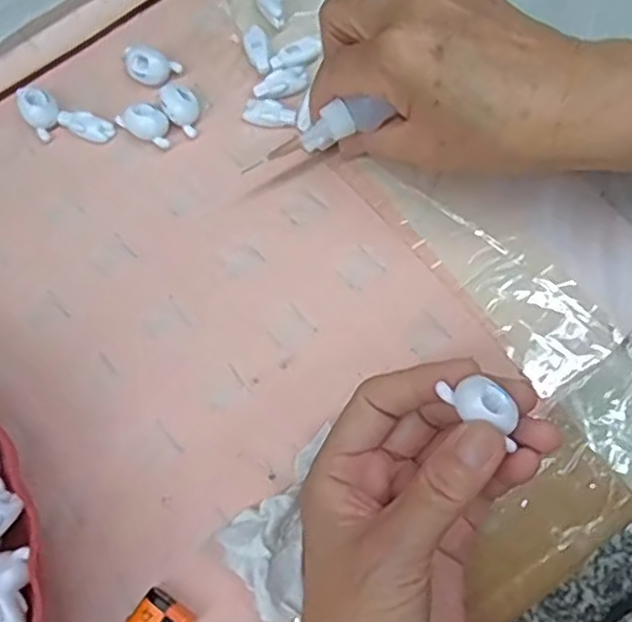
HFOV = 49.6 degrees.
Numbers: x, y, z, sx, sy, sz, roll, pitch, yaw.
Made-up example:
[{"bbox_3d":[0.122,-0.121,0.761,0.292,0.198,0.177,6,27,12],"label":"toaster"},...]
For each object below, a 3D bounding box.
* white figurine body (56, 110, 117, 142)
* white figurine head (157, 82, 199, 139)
[{"bbox_3d":[-0.122,-0.098,0.361,0.030,0.006,0.014,19,76,7],"label":"white figurine body"},{"bbox_3d":[-0.070,-0.105,0.357,0.018,0.015,0.025,-21,75,-4],"label":"white figurine head"}]

